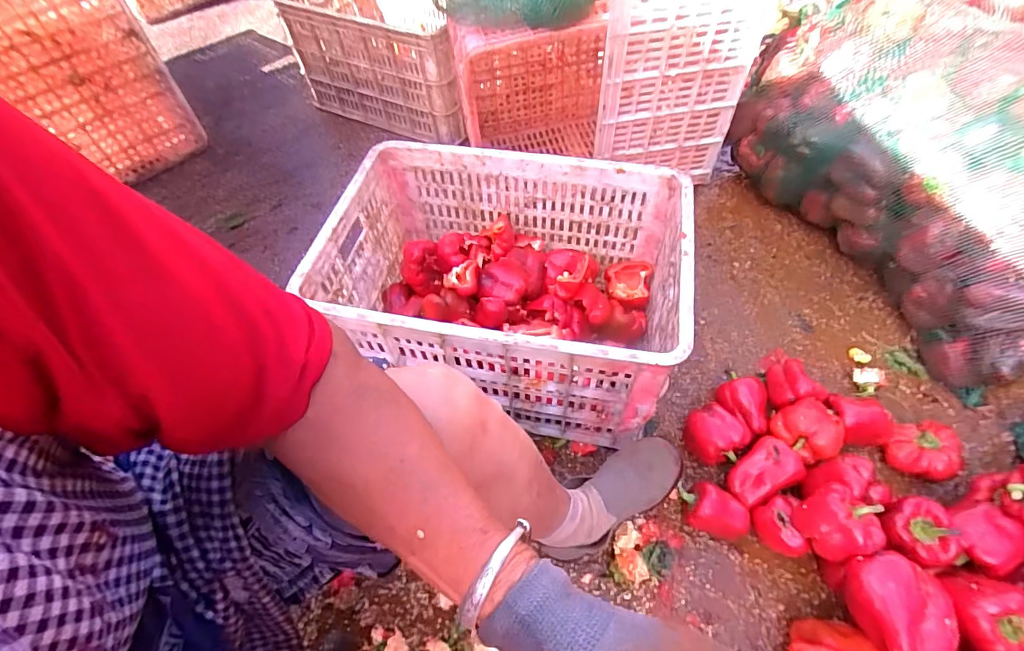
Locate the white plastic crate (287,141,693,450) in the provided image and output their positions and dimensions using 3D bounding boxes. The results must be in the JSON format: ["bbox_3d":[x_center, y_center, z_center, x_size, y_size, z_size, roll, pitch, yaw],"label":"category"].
[{"bbox_3d":[-0.006,-0.060,0.772,0.500,0.264,0.363,8,56,7],"label":"white plastic crate"}]

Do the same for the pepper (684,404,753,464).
[{"bbox_3d":[0.310,0.174,0.741,0.074,0.079,0.083,-23,58,-13],"label":"pepper"}]

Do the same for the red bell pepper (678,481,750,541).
[{"bbox_3d":[0.291,0.270,0.690,0.101,0.062,0.069,10,57,9],"label":"red bell pepper"}]

